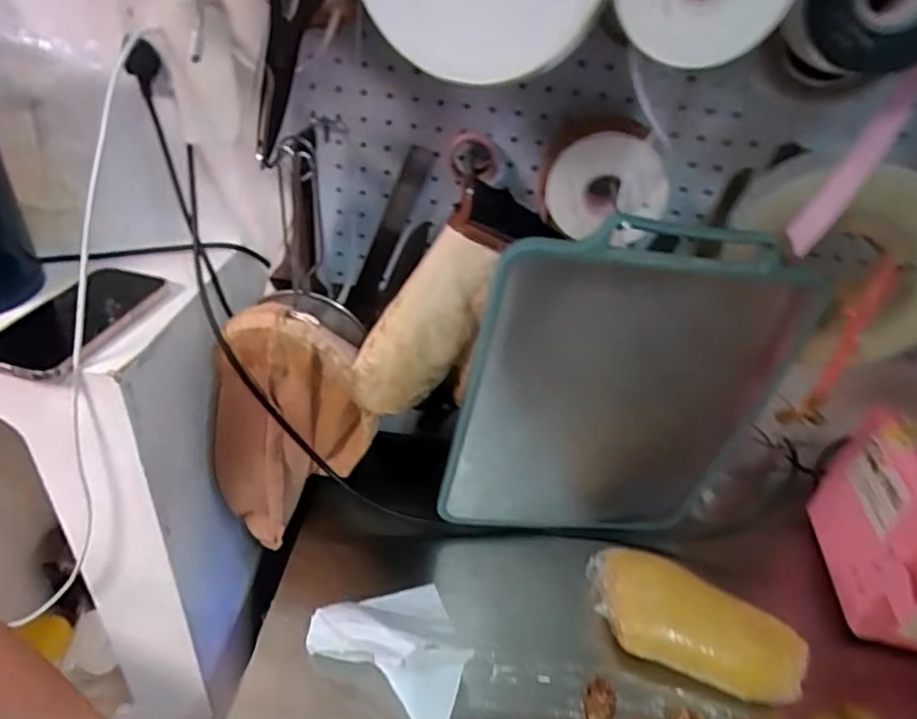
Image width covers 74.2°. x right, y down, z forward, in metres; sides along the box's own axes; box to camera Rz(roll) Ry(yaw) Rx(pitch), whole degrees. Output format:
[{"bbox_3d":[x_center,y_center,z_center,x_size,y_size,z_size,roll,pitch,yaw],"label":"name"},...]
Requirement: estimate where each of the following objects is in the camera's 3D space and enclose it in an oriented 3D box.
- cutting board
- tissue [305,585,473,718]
[{"bbox_3d":[0.147,0.047,0.576,0.288,0.378,0.019,5,42,-9],"label":"cutting board"},{"bbox_3d":[-0.049,0.238,0.551,0.141,0.060,0.114,22,38,20],"label":"tissue"}]

